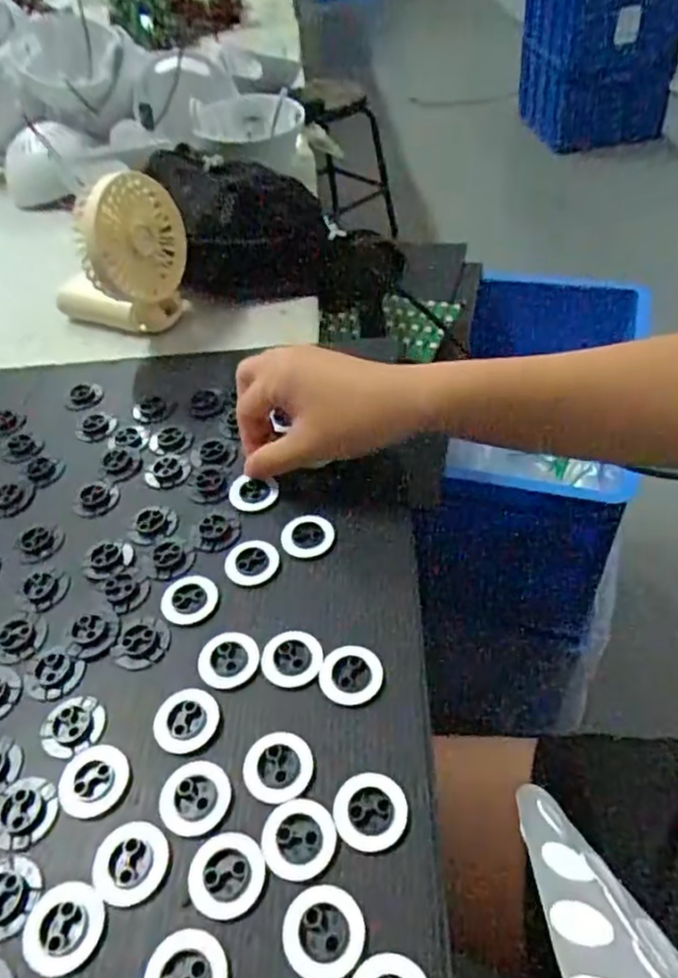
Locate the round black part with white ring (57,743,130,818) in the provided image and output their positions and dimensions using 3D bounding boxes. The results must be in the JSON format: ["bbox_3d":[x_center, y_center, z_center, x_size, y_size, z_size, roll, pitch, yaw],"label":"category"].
[{"bbox_3d":[-0.103,0.120,0.277,0.030,0.004,0.028,-4,47,4],"label":"round black part with white ring"}]

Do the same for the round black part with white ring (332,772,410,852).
[{"bbox_3d":[0.012,0.124,0.259,0.028,0.004,0.027,1,48,9],"label":"round black part with white ring"}]

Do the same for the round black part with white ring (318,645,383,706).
[{"bbox_3d":[0.005,0.083,0.300,0.028,0.004,0.026,-4,47,4],"label":"round black part with white ring"}]

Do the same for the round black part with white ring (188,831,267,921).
[{"bbox_3d":[-0.042,0.142,0.248,0.027,0.004,0.028,-4,47,4],"label":"round black part with white ring"}]

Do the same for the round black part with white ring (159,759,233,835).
[{"bbox_3d":[-0.058,0.123,0.268,0.027,0.004,0.028,-4,47,4],"label":"round black part with white ring"}]

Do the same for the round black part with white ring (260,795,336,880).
[{"bbox_3d":[-0.016,0.132,0.255,0.028,0.004,0.027,-4,47,4],"label":"round black part with white ring"}]

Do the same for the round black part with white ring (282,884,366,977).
[{"bbox_3d":[-0.005,0.155,0.234,0.028,0.004,0.028,-4,47,4],"label":"round black part with white ring"}]

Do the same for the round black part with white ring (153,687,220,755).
[{"bbox_3d":[-0.067,0.100,0.291,0.028,0.004,0.028,-4,47,4],"label":"round black part with white ring"}]

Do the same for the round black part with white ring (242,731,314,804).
[{"bbox_3d":[-0.025,0.113,0.275,0.028,0.004,0.027,-4,47,4],"label":"round black part with white ring"}]

